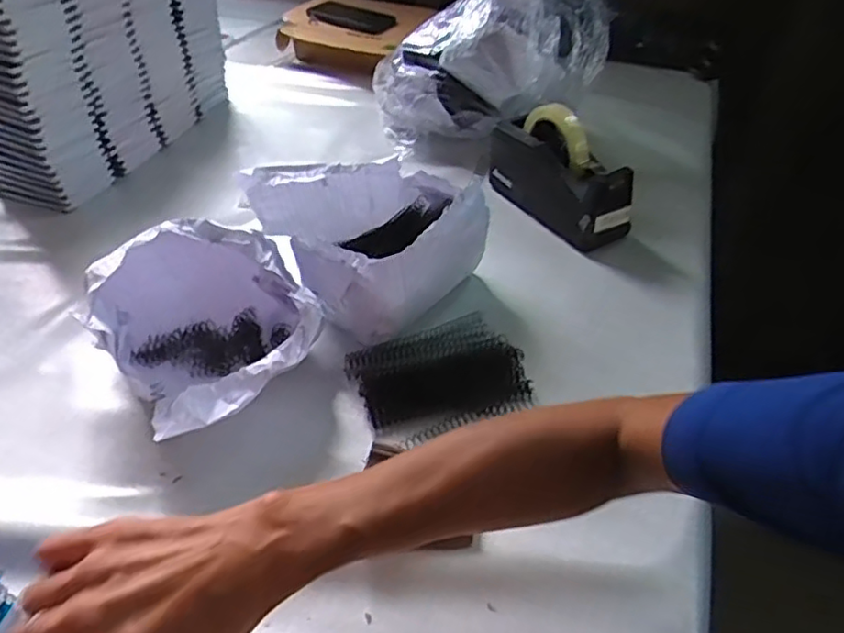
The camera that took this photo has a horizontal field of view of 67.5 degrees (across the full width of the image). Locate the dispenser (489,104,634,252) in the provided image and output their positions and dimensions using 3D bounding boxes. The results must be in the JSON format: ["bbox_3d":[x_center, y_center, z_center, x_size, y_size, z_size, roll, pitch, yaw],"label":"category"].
[{"bbox_3d":[0.172,-0.184,0.790,0.071,0.113,0.197,-23,46,-24],"label":"dispenser"}]

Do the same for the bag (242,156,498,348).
[{"bbox_3d":[-0.048,-0.088,0.673,0.190,0.123,0.178,30,49,30],"label":"bag"}]

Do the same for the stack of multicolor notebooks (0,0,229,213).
[{"bbox_3d":[-0.475,-0.395,0.926,0.152,0.286,0.419,12,42,13],"label":"stack of multicolor notebooks"}]

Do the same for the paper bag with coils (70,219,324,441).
[{"bbox_3d":[-0.202,0.002,0.582,0.170,0.125,0.207,-31,50,-30],"label":"paper bag with coils"}]

